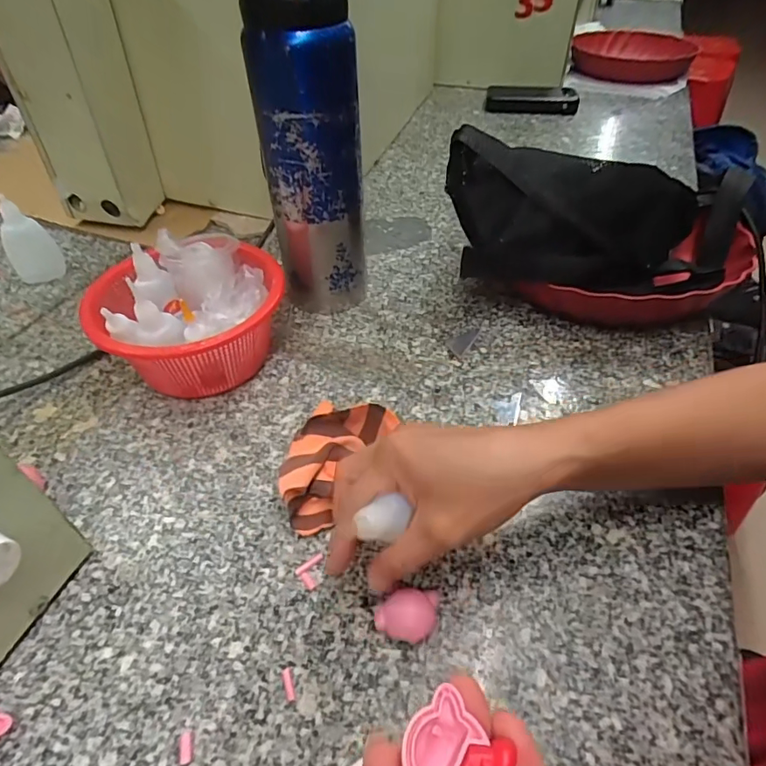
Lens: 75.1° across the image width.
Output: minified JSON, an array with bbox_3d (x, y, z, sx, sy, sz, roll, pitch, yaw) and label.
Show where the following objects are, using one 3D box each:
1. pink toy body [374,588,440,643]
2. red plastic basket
[{"bbox_3d":[0.014,0.128,0.279,0.032,0.014,0.030,0,45,0],"label":"pink toy body"},{"bbox_3d":[-0.150,-0.047,0.404,0.144,0.086,0.133,-15,47,-14],"label":"red plastic basket"}]

